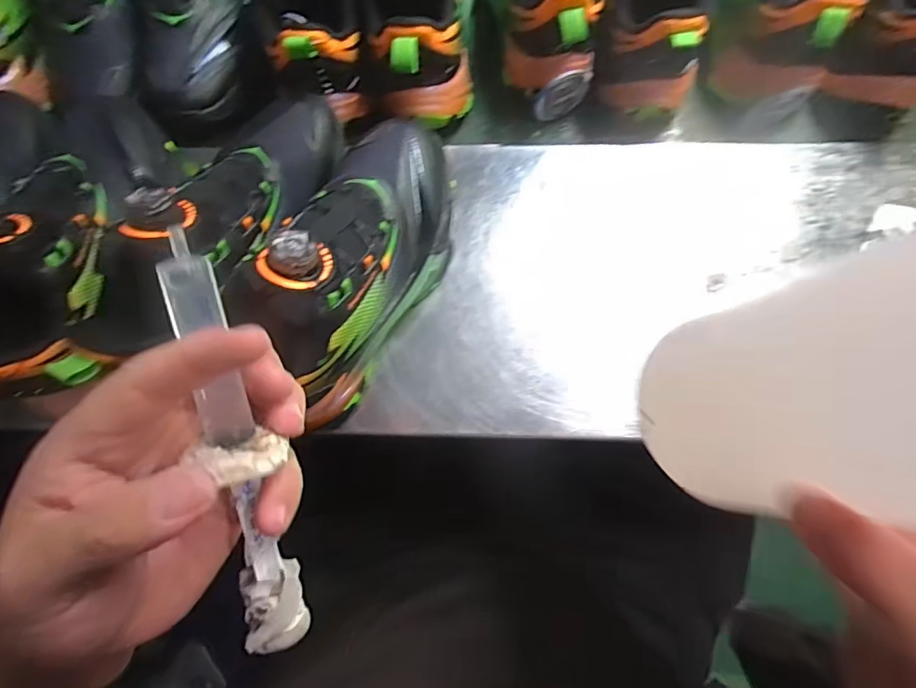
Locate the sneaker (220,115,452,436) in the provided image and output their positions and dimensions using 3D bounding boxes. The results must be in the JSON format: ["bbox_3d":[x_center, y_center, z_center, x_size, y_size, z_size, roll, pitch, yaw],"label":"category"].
[{"bbox_3d":[-0.066,-0.057,0.354,0.087,0.127,0.224,22,81,8],"label":"sneaker"}]

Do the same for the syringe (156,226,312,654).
[{"bbox_3d":[-0.080,0.043,0.196,0.022,0.021,0.166,-7,102,1],"label":"syringe"}]

